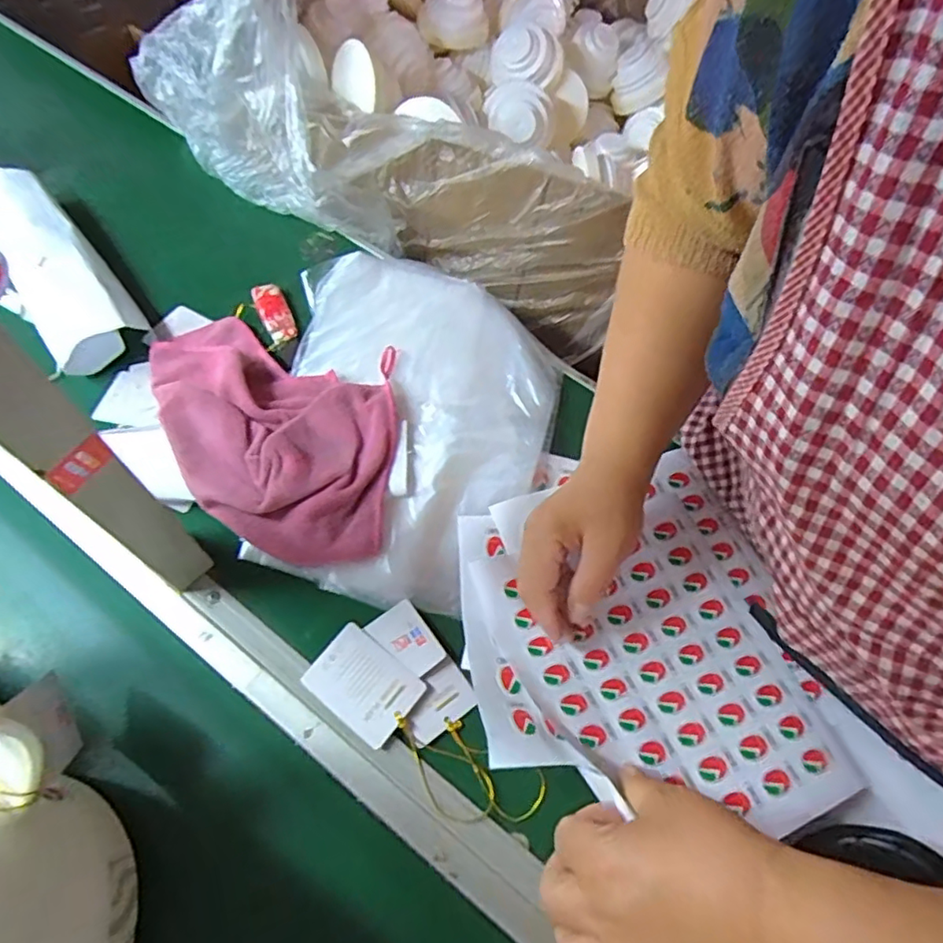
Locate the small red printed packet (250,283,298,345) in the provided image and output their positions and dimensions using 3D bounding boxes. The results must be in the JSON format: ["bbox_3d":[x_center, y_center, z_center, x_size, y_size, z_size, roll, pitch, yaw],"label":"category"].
[{"bbox_3d":[-0.178,-0.145,0.531,0.026,0.012,0.062,-24,67,-16],"label":"small red printed packet"}]

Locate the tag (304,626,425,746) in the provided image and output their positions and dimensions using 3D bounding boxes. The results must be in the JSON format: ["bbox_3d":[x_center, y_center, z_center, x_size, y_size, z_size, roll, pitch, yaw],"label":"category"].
[{"bbox_3d":[-0.072,0.139,0.388,0.069,0.006,0.050,36,65,14],"label":"tag"}]

